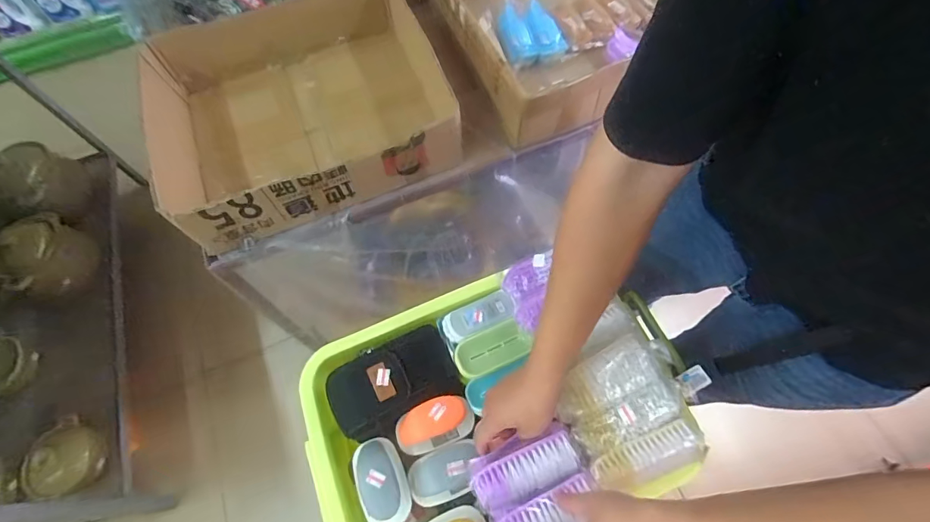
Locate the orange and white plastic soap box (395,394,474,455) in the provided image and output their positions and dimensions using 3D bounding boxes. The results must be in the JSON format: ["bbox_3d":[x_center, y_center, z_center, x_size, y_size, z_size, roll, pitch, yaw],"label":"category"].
[{"bbox_3d":[-0.044,0.235,0.635,0.109,0.045,0.063,-15,65,-4],"label":"orange and white plastic soap box"}]

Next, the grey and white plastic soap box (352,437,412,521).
[{"bbox_3d":[-0.113,0.297,0.595,0.057,0.054,0.112,-24,65,-8],"label":"grey and white plastic soap box"}]

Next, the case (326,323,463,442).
[{"bbox_3d":[-0.107,0.179,0.660,0.180,0.062,0.120,-23,65,-7],"label":"case"}]

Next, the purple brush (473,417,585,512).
[{"bbox_3d":[0.074,0.261,0.560,0.134,0.041,0.068,-25,65,0],"label":"purple brush"}]

